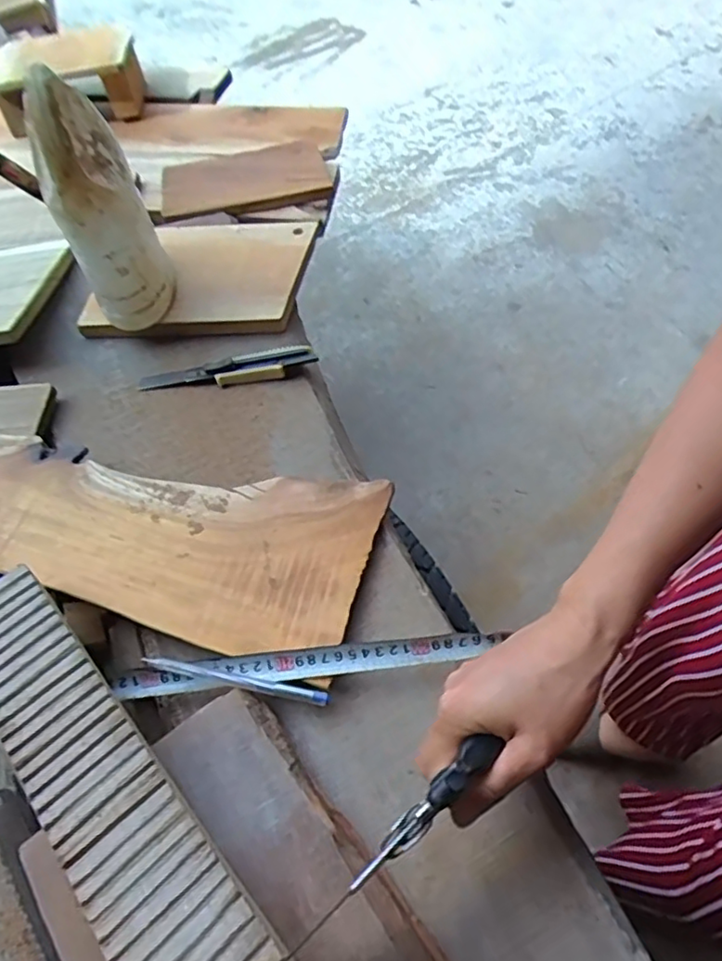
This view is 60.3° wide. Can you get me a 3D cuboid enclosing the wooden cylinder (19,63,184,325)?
[{"bbox_3d":[-0.252,-0.256,0.622,0.082,0.239,0.099,-15,58,-8],"label":"wooden cylinder"}]

